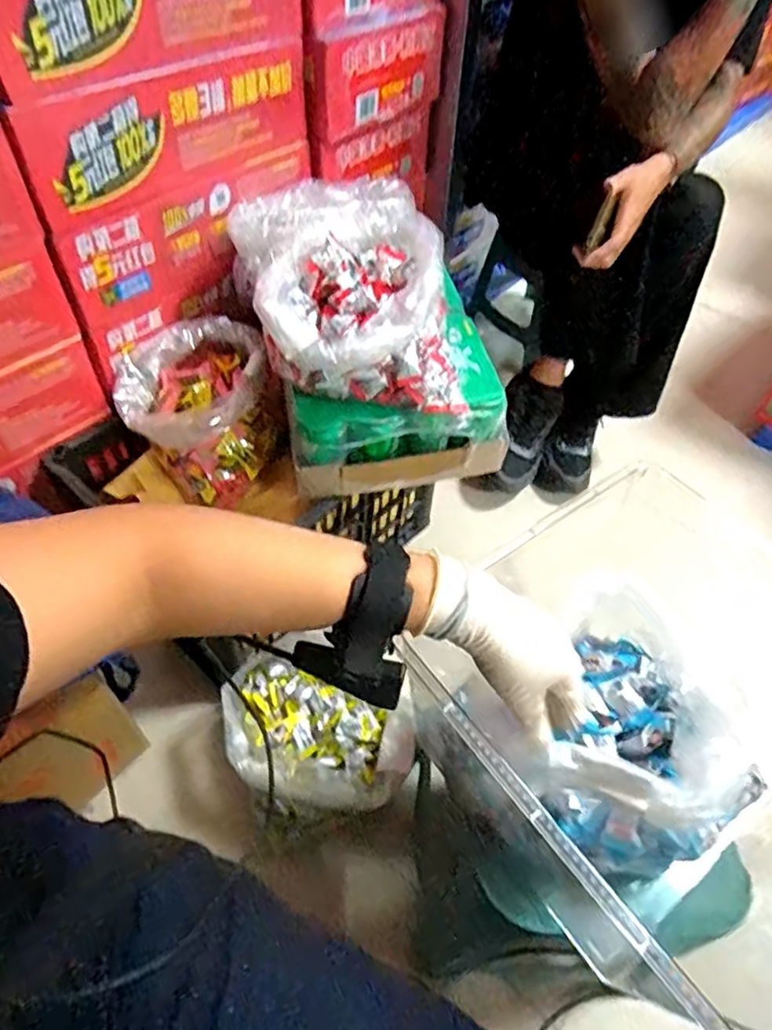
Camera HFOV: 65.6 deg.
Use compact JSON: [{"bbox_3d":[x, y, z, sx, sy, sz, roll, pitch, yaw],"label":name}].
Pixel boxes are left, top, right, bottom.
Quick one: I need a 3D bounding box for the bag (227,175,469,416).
[{"bbox_3d":[-0.032,-0.226,0.679,0.214,0.133,0.201,-8,52,-11],"label":"bag"}]

